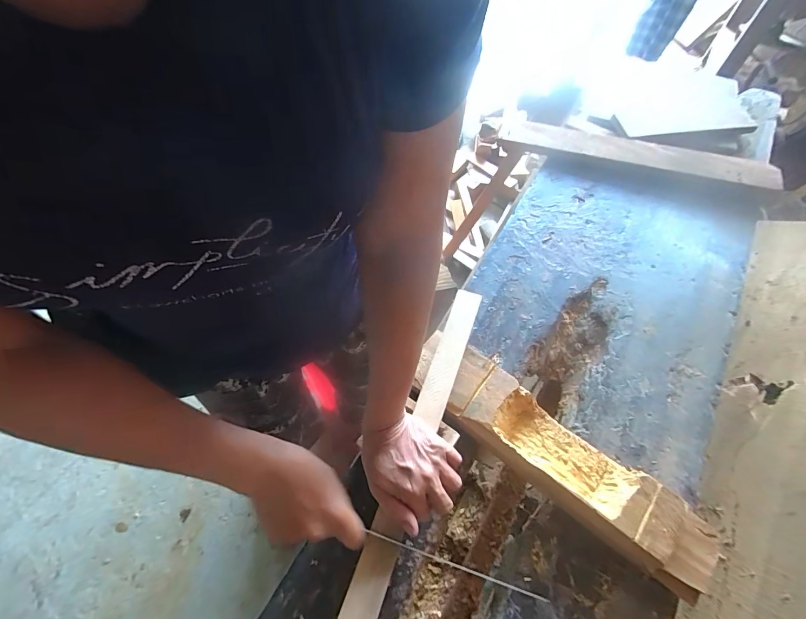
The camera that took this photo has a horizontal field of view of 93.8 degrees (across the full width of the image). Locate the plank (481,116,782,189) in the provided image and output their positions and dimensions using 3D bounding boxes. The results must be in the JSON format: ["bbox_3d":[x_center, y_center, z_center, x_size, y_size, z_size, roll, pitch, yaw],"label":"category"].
[{"bbox_3d":[0.462,-0.338,0.780,0.576,0.036,0.091,17,62,11],"label":"plank"}]

